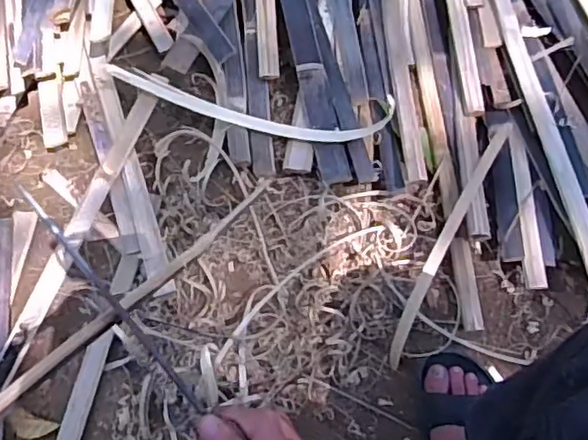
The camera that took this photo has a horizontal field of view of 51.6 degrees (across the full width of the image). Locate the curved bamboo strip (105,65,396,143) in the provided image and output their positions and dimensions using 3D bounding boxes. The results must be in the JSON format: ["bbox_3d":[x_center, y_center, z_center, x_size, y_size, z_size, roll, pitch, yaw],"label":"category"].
[{"bbox_3d":[-0.063,-0.153,0.847,0.396,0.082,0.022,8,32,9],"label":"curved bamboo strip"}]

